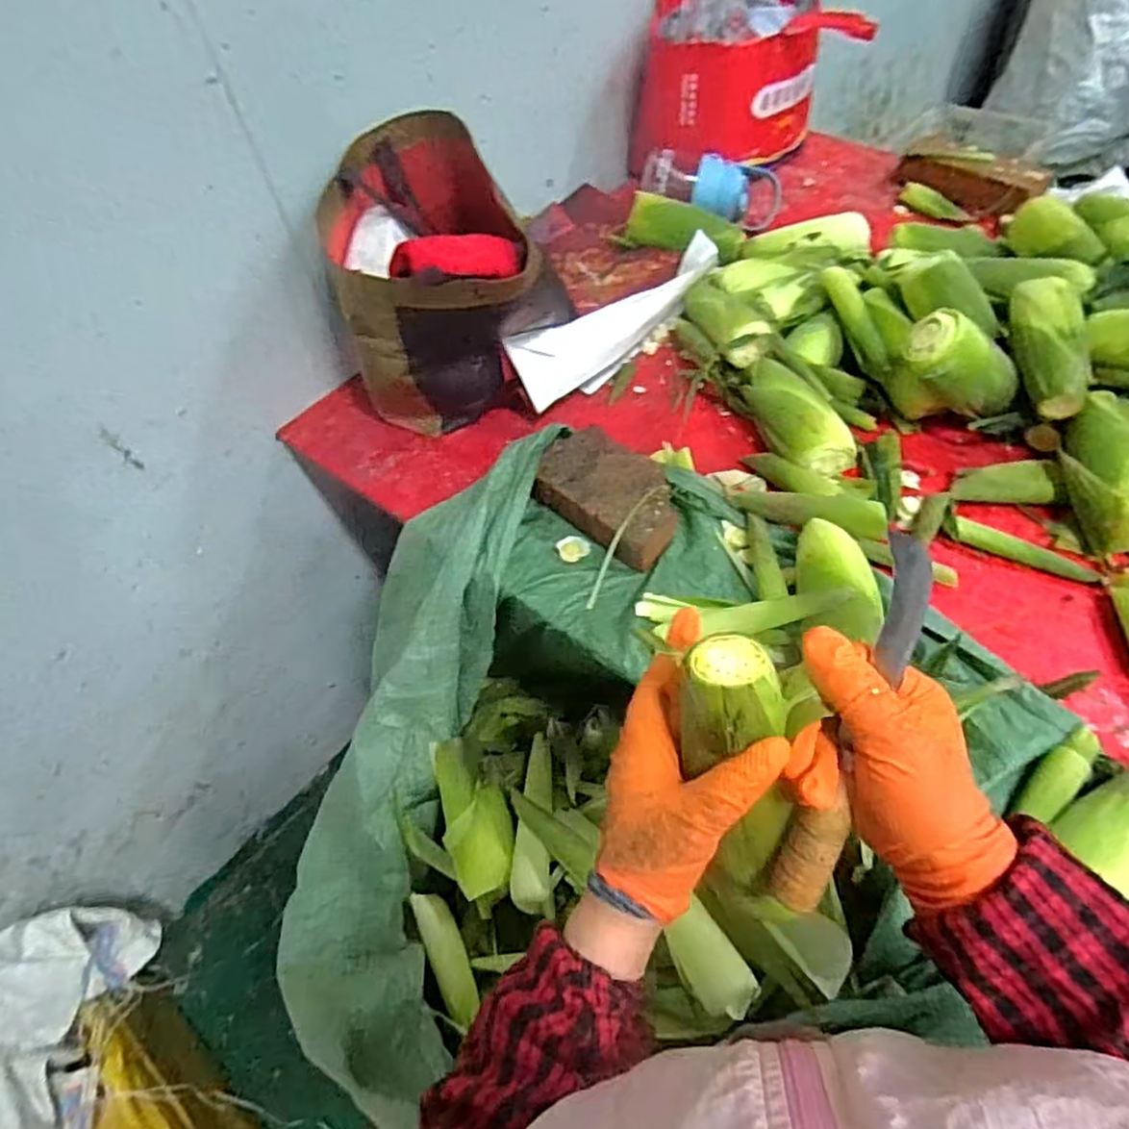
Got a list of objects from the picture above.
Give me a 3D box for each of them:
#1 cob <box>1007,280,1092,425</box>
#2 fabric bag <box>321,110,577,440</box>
[{"bbox_3d":[0.553,-0.247,0.744,0.062,0.052,0.183,3,70,6],"label":"cob"},{"bbox_3d":[-0.152,-0.343,0.829,0.264,0.262,0.306,-24,54,-10],"label":"fabric bag"}]

